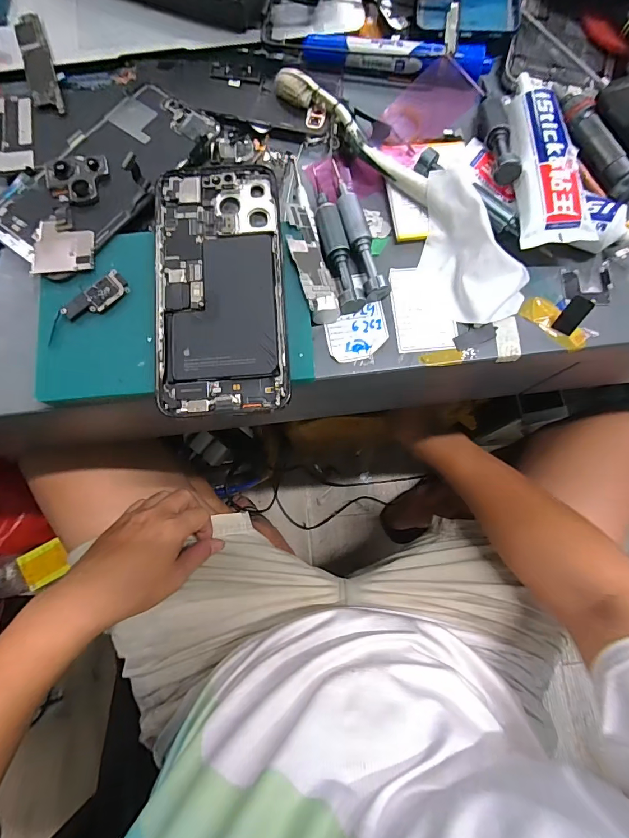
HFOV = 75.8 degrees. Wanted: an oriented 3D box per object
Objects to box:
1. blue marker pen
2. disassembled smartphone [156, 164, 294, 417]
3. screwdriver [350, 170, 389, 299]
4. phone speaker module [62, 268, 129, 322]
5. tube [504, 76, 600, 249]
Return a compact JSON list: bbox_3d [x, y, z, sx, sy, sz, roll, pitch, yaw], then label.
[{"bbox_3d":[0.060,-0.264,0.293,0.134,0.019,0.017,8,78,1],"label":"blue marker pen"},{"bbox_3d":[-0.057,-0.081,0.245,0.076,0.006,0.157,-4,80,-1],"label":"disassembled smartphone"},{"bbox_3d":[0.028,-0.124,0.265,0.015,0.013,0.098,-14,78,-4],"label":"screwdriver"},{"bbox_3d":[-0.132,-0.073,0.245,0.040,0.004,0.017,-42,86,-5],"label":"phone speaker module"},{"bbox_3d":[0.149,-0.171,0.266,0.042,0.027,0.124,-4,78,-2],"label":"tube"}]

